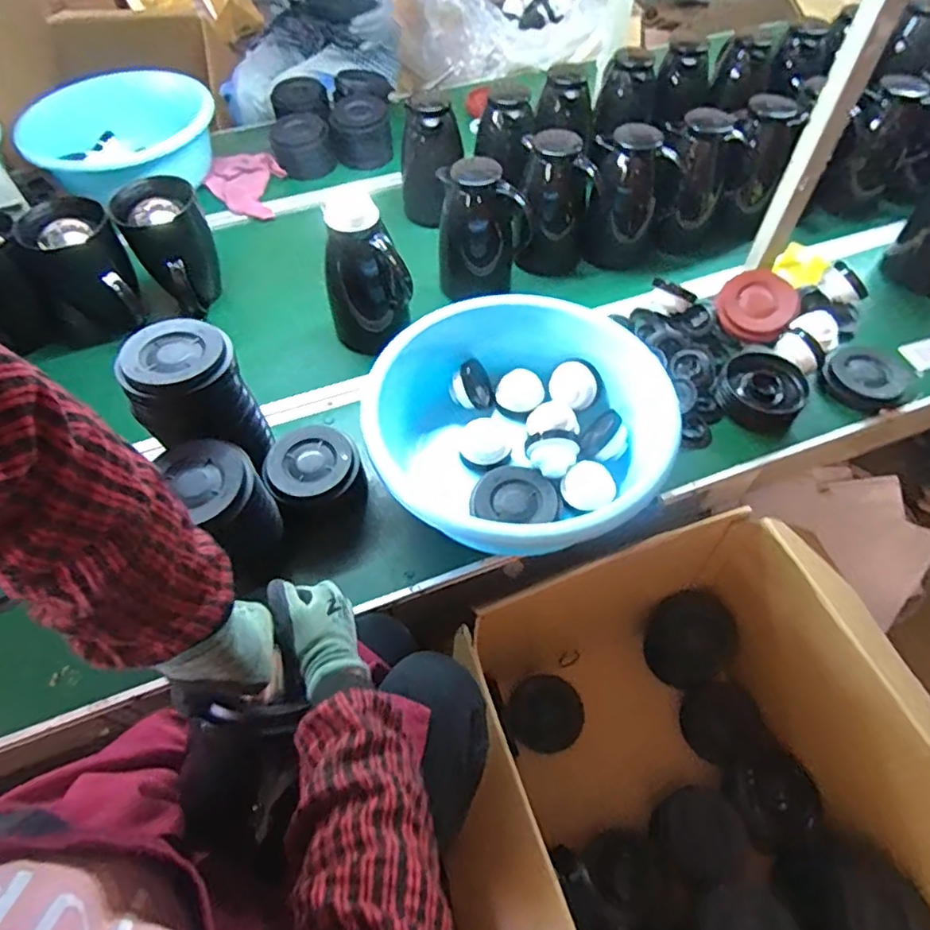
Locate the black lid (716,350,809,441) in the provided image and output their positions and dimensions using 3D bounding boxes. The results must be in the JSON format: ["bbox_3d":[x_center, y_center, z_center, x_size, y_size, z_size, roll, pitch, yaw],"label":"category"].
[{"bbox_3d":[0.455,-0.121,0.903,0.124,0.058,0.112,30,61,20],"label":"black lid"}]

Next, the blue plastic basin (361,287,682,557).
[{"bbox_3d":[0.085,-0.063,0.824,0.395,0.149,0.360,-1,55,1],"label":"blue plastic basin"}]

